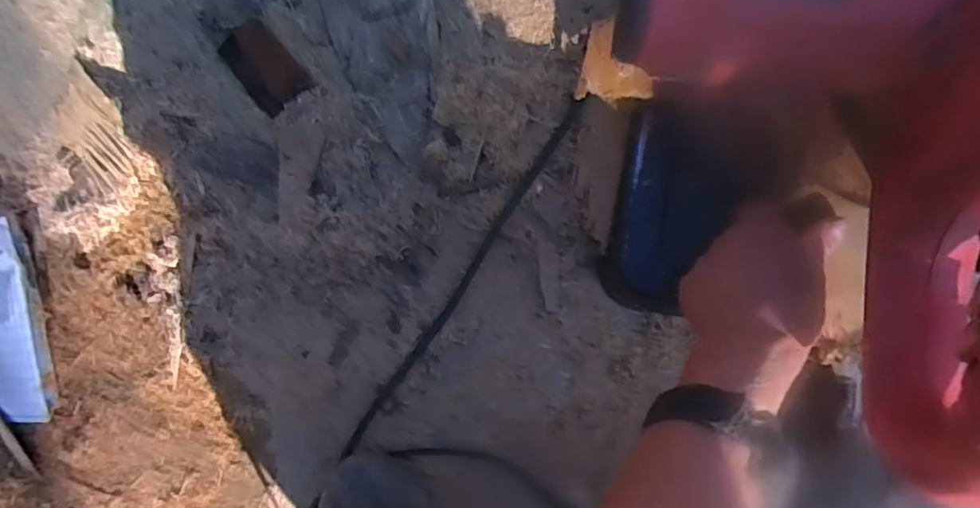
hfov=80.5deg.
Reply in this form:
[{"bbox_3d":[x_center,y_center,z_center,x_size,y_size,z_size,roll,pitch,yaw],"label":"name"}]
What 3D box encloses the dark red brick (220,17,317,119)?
[{"bbox_3d":[-0.197,-0.164,0.508,0.050,0.013,0.078,-39,83,5],"label":"dark red brick"}]

